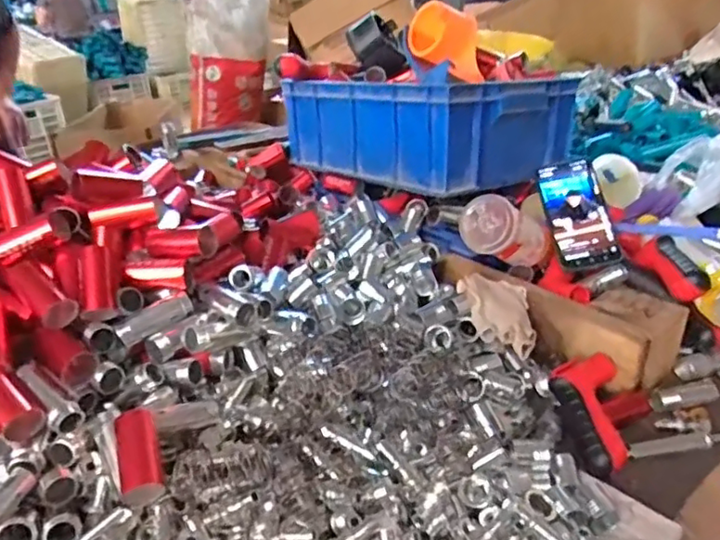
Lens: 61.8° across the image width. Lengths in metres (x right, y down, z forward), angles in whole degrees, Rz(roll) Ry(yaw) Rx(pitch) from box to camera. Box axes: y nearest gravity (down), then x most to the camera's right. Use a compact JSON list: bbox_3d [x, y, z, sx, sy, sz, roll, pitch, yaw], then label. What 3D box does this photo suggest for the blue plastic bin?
[{"bbox_3d":[0.099,-0.237,0.963,0.271,0.174,0.380,-20,34,-32],"label":"blue plastic bin"}]

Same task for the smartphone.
[{"bbox_3d":[0.277,-0.072,0.768,0.071,0.012,0.159,-15,63,16],"label":"smartphone"}]

